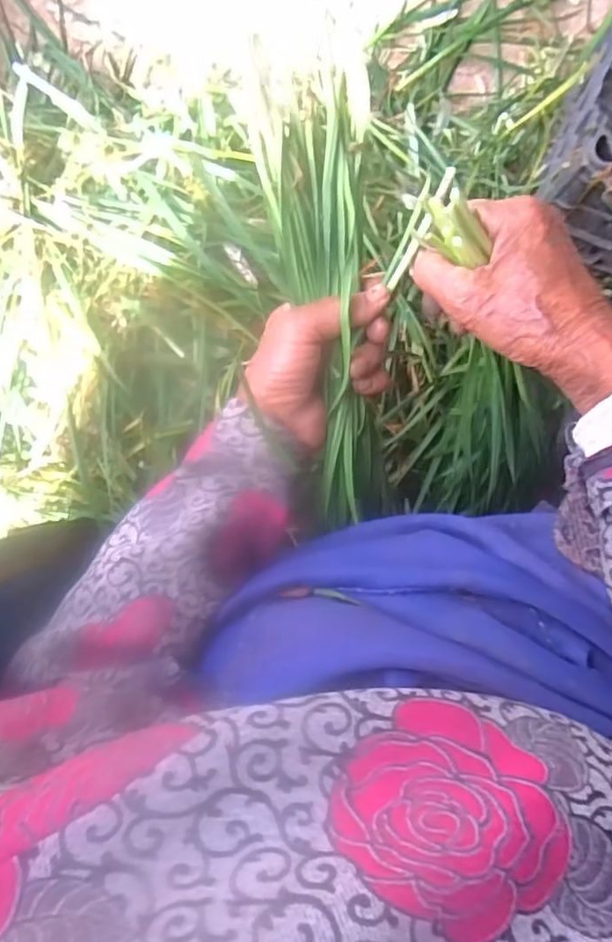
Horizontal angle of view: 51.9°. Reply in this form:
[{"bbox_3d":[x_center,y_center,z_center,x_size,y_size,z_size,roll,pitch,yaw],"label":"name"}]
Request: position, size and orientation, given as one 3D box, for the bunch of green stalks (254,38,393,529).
[{"bbox_3d":[0.015,-0.100,0.396,0.067,0.044,0.281,-6,102,4],"label":"bunch of green stalks"}]

